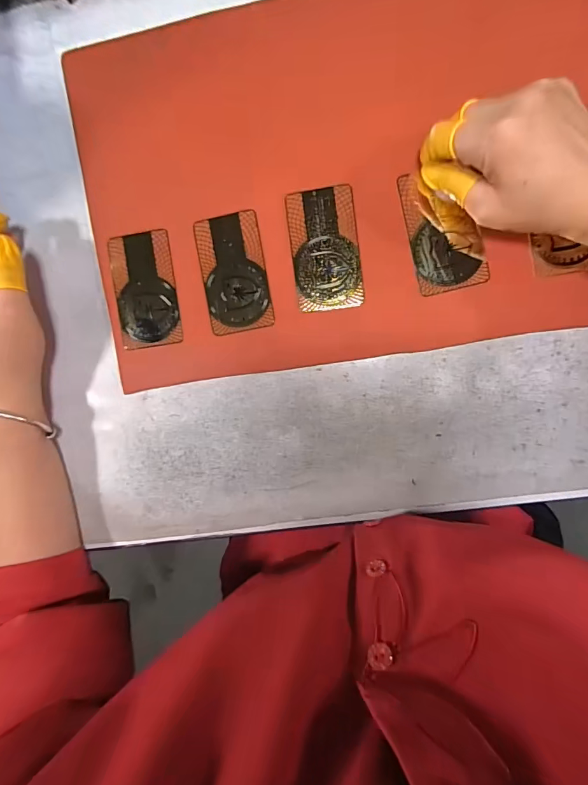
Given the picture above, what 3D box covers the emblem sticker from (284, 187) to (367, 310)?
[{"bbox_3d":[0.023,-0.104,0.284,0.047,0.004,0.086,-6,94,6],"label":"emblem sticker"}]

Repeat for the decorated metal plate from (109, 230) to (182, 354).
[{"bbox_3d":[-0.114,-0.078,0.299,0.049,0.004,0.084,-7,94,6],"label":"decorated metal plate"}]

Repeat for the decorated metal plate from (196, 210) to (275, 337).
[{"bbox_3d":[-0.044,-0.088,0.291,0.048,0.004,0.085,-8,93,6],"label":"decorated metal plate"}]

